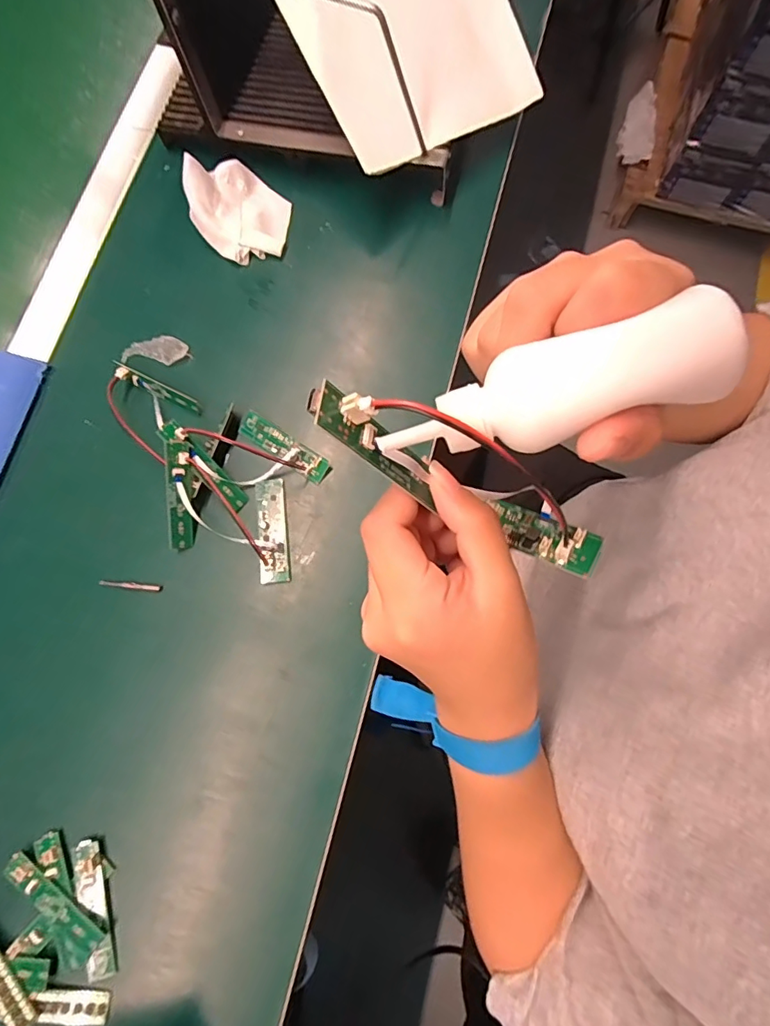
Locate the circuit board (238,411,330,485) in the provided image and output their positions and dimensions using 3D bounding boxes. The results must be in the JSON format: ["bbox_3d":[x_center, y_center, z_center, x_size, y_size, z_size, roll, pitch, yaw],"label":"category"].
[{"bbox_3d":[-0.084,-0.055,0.401,0.082,0.006,0.021,34,80,7],"label":"circuit board"}]

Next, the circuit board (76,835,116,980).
[{"bbox_3d":[-0.199,0.271,0.333,0.017,0.006,0.085,-15,78,-3],"label":"circuit board"}]

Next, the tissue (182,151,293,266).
[{"bbox_3d":[-0.131,-0.278,0.439,0.086,0.041,0.091,-20,78,-4],"label":"tissue"}]

